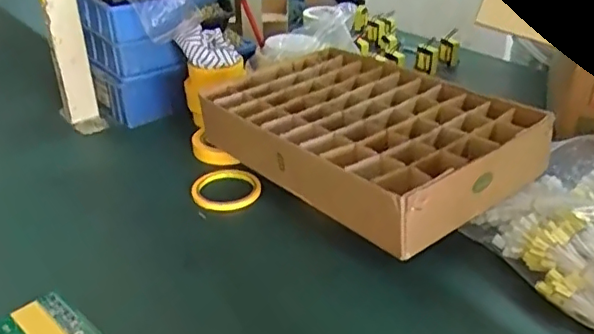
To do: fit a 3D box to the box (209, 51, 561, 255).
[{"bbox_3d":[0.074,-0.056,0.754,0.269,0.077,0.412,-23,37,-33],"label":"box"}]

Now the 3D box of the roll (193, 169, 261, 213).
[{"bbox_3d":[-0.099,0.028,0.811,0.092,0.011,0.104,-7,31,-12],"label":"roll"}]

